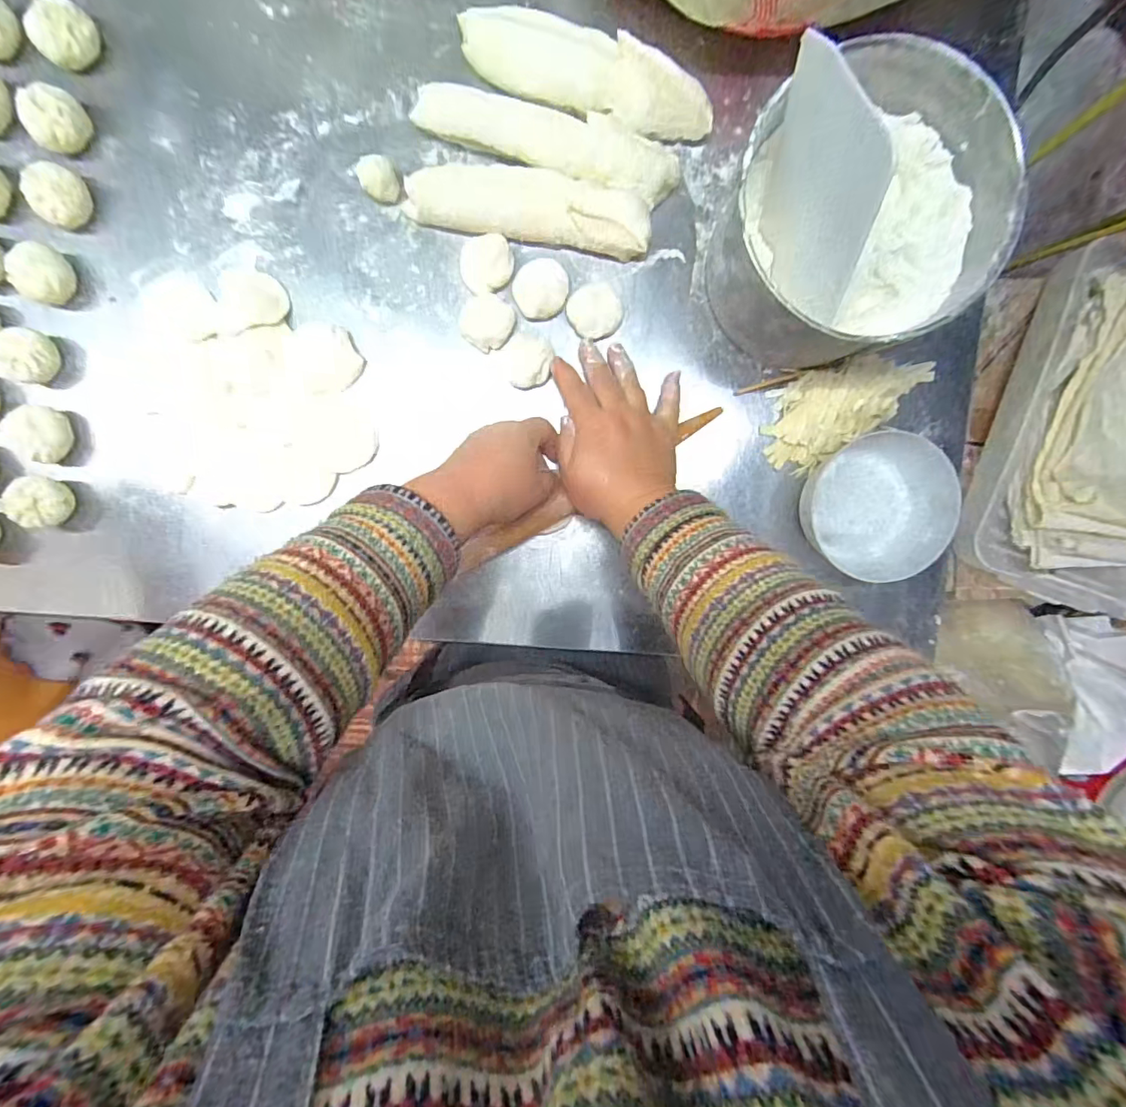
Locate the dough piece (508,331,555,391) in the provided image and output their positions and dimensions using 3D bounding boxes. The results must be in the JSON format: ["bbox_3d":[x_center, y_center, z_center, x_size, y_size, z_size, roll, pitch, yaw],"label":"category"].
[{"bbox_3d":[-0.028,-0.161,0.435,0.037,0.015,0.043,11,97,-3],"label":"dough piece"}]

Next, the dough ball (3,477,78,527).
[{"bbox_3d":[-0.421,-0.041,0.424,0.032,0.036,0.038,-5,97,-1],"label":"dough ball"}]

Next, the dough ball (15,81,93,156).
[{"bbox_3d":[-0.387,-0.330,0.401,0.038,0.034,0.042,27,96,-4],"label":"dough ball"}]

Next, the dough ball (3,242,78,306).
[{"bbox_3d":[-0.407,-0.218,0.411,0.038,0.034,0.042,18,96,-3],"label":"dough ball"}]

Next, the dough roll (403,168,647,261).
[{"bbox_3d":[-0.027,-0.274,0.413,0.189,0.029,0.050,6,97,-2],"label":"dough roll"}]

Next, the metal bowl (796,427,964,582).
[{"bbox_3d":[0.261,-0.038,0.433,0.099,0.050,0.109,-25,97,2],"label":"metal bowl"}]

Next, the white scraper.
[{"bbox_3d":[0.159,-0.223,0.327,0.005,0.124,0.100,-17,61,-6],"label":"white scraper"}]

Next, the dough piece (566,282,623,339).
[{"bbox_3d":[0.026,-0.198,0.428,0.044,0.014,0.039,-4,97,-1],"label":"dough piece"}]

